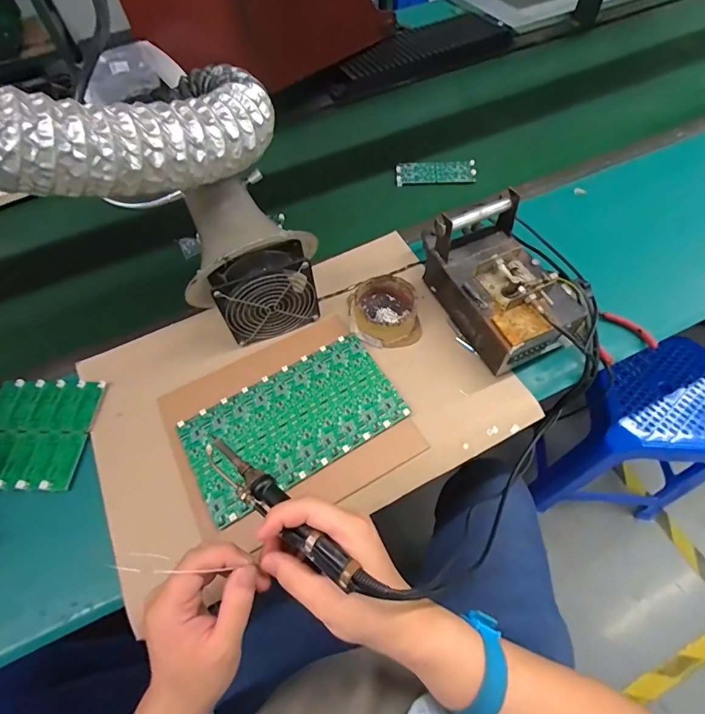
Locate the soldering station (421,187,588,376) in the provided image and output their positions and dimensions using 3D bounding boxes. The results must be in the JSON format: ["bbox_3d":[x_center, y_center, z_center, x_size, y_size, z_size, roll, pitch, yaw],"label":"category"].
[{"bbox_3d":[0.186,-0.107,0.528,0.128,0.107,0.220,-22,63,-10],"label":"soldering station"}]

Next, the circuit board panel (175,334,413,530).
[{"bbox_3d":[-0.070,0.075,0.496,0.244,0.007,0.135,-29,64,-13],"label":"circuit board panel"}]

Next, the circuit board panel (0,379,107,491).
[{"bbox_3d":[-0.385,0.092,0.506,0.130,0.009,0.132,1,61,3],"label":"circuit board panel"}]

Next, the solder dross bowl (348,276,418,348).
[{"bbox_3d":[0.042,-0.065,0.558,0.090,0.046,0.088,-1,61,2],"label":"solder dross bowl"}]

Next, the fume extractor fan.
[{"bbox_3d":[-0.129,-0.119,0.539,0.160,0.162,0.141,-21,63,-9],"label":"fume extractor fan"}]

